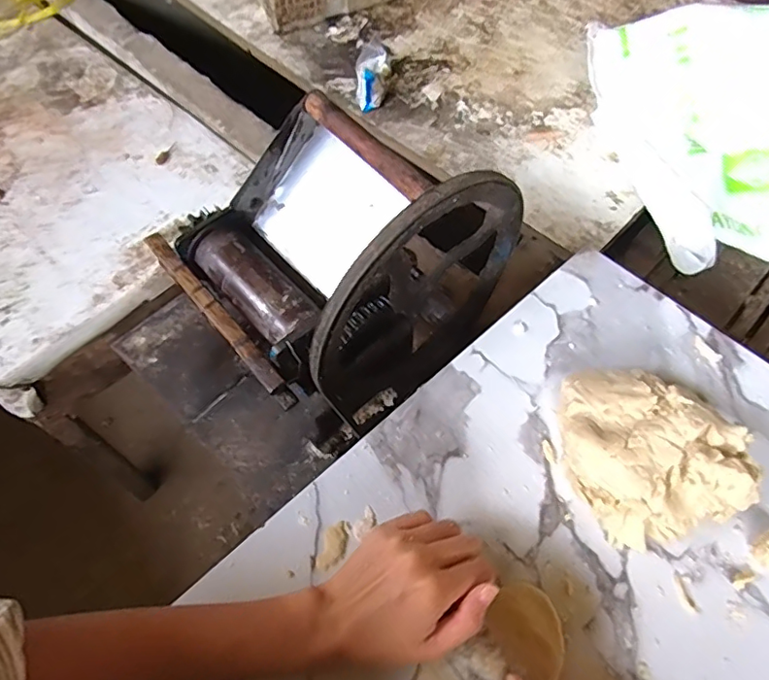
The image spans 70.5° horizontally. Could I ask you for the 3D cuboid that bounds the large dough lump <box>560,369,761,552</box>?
[{"bbox_3d":[0.187,0.078,0.404,0.102,0.076,0.134,-18,58,-9],"label":"large dough lump"}]

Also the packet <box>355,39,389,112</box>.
[{"bbox_3d":[-0.026,-0.478,0.981,0.056,0.055,0.115,8,91,7],"label":"packet"}]

